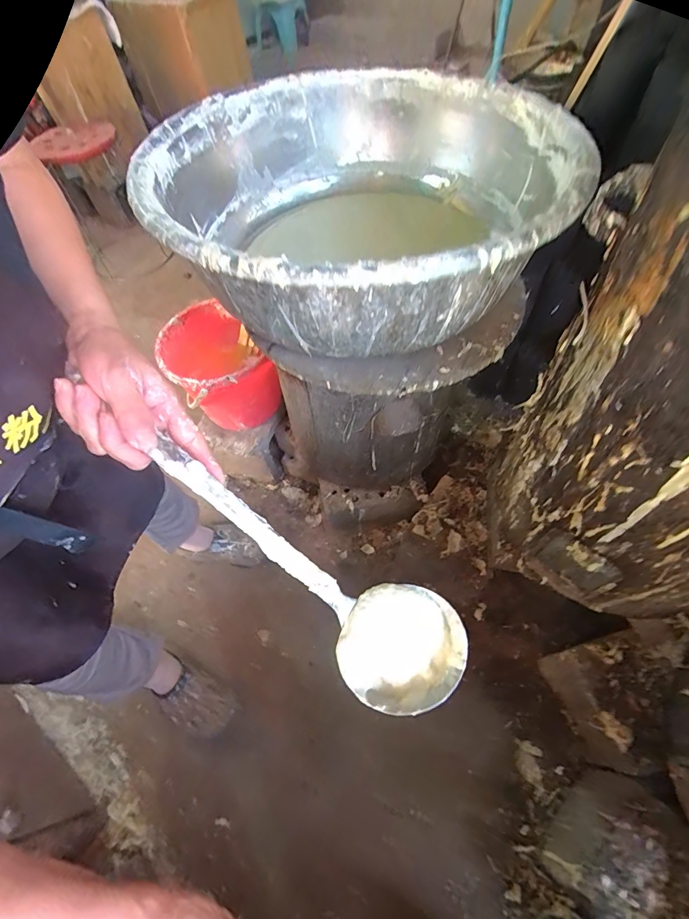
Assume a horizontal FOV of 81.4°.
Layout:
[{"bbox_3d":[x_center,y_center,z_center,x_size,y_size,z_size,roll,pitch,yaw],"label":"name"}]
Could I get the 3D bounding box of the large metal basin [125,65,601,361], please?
[{"bbox_3d":[0.029,-0.354,0.615,0.549,0.237,0.572,-2,57,3],"label":"large metal basin"}]

